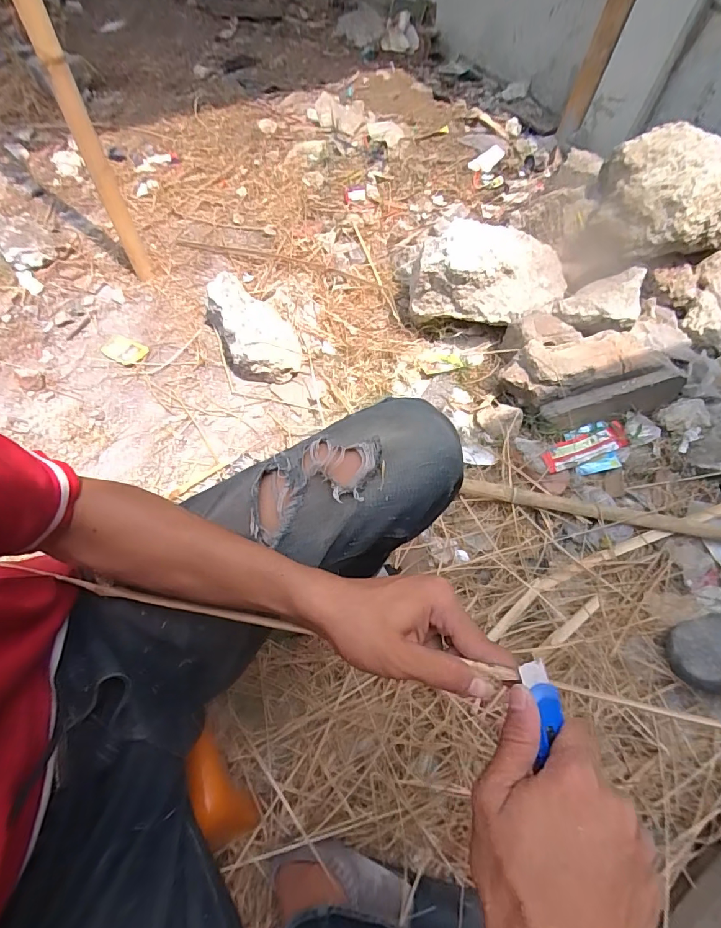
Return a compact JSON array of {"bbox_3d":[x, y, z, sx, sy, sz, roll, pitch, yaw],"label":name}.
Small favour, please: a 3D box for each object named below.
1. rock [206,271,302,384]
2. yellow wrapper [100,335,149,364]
[{"bbox_3d":[-0.258,-0.328,1.085,0.174,0.126,0.284,-23,64,-16],"label":"rock"},{"bbox_3d":[-0.573,-0.274,1.080,0.110,0.015,0.071,25,62,10],"label":"yellow wrapper"}]

